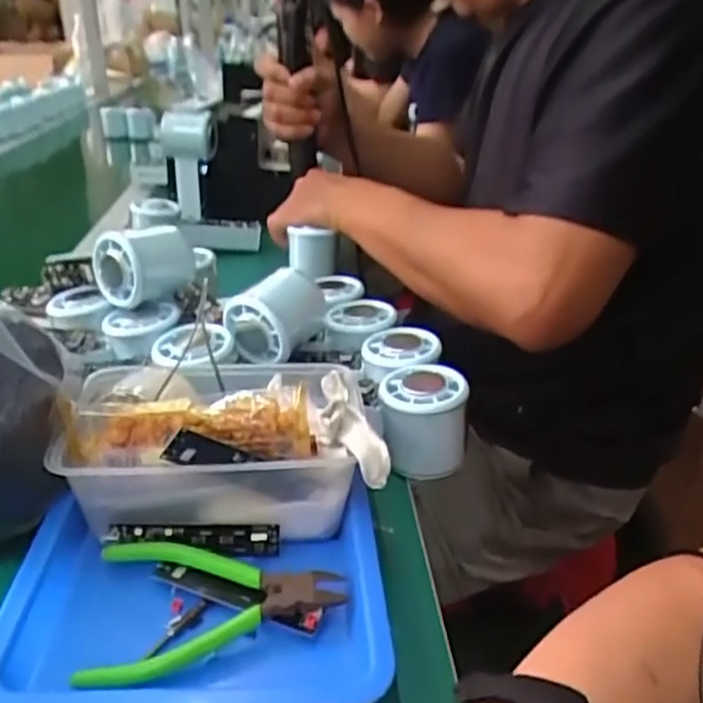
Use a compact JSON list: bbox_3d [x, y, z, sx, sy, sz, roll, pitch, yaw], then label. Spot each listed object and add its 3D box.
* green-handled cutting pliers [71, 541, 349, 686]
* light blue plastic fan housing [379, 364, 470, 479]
[{"bbox_3d":[-0.064,0.122,0.326,0.120,0.016,0.074,-1,28,-5],"label":"green-handled cutting pliers"},{"bbox_3d":[0.046,0.044,0.444,0.053,0.058,0.054,2,28,2],"label":"light blue plastic fan housing"}]

